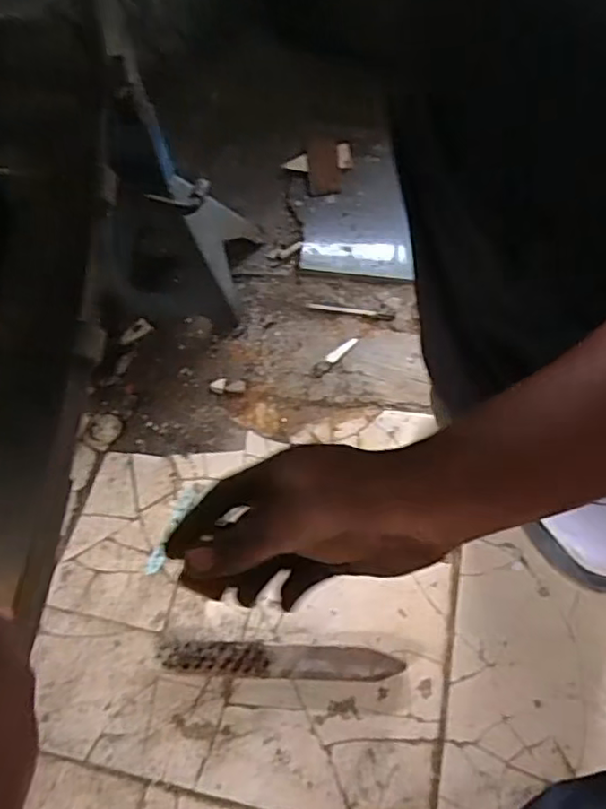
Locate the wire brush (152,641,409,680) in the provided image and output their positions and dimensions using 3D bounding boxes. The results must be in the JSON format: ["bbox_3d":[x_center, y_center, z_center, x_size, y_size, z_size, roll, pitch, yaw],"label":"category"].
[{"bbox_3d":[-0.024,0.238,0.580,0.221,0.034,0.028,0,59,5],"label":"wire brush"}]

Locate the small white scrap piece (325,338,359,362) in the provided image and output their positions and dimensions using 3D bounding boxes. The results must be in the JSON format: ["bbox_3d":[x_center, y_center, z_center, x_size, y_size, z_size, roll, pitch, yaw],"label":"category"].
[{"bbox_3d":[0.049,-0.068,0.777,0.048,0.004,0.014,-38,63,-17],"label":"small white scrap piece"}]

